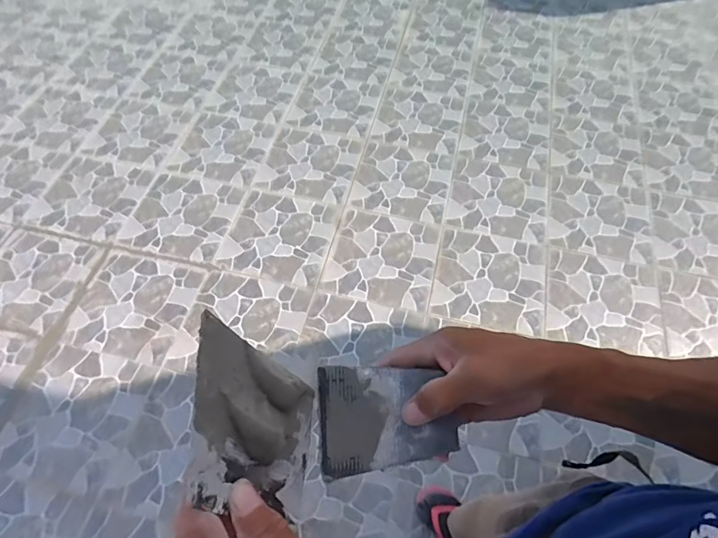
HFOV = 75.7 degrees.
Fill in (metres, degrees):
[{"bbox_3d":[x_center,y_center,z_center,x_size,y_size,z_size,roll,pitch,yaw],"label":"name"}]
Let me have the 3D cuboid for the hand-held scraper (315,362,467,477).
[{"bbox_3d":[0.020,0.110,0.349,0.100,0.009,0.077,-9,70,9],"label":"hand-held scraper"}]

